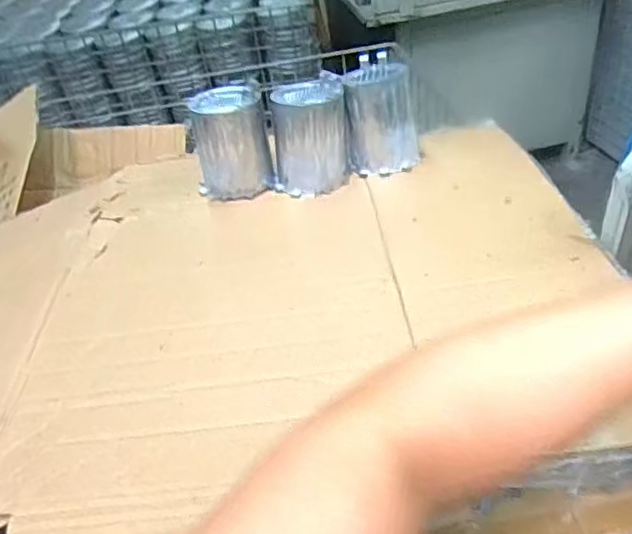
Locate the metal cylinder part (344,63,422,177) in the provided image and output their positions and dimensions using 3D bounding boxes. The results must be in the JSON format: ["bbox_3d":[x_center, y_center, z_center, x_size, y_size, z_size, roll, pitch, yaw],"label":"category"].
[{"bbox_3d":[0.084,-0.188,0.746,0.089,0.111,0.093,-4,37,5],"label":"metal cylinder part"}]

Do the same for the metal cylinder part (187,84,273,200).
[{"bbox_3d":[-0.108,-0.156,0.734,0.093,0.123,0.090,-12,37,-5],"label":"metal cylinder part"}]

